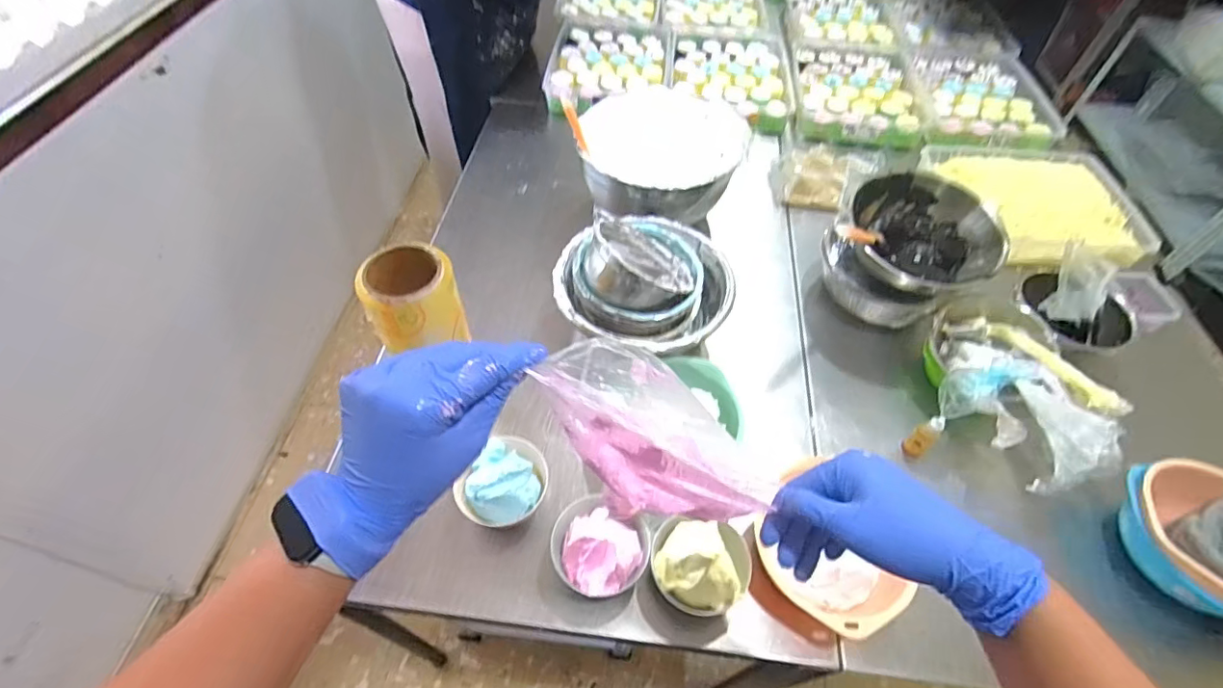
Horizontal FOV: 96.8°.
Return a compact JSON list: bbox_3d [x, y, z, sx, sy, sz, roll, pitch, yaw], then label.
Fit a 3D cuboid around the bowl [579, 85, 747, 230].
[{"bbox_3d":[0.086,-0.334,0.986,0.276,0.134,0.252,1,54,-1],"label":"bowl"}]

